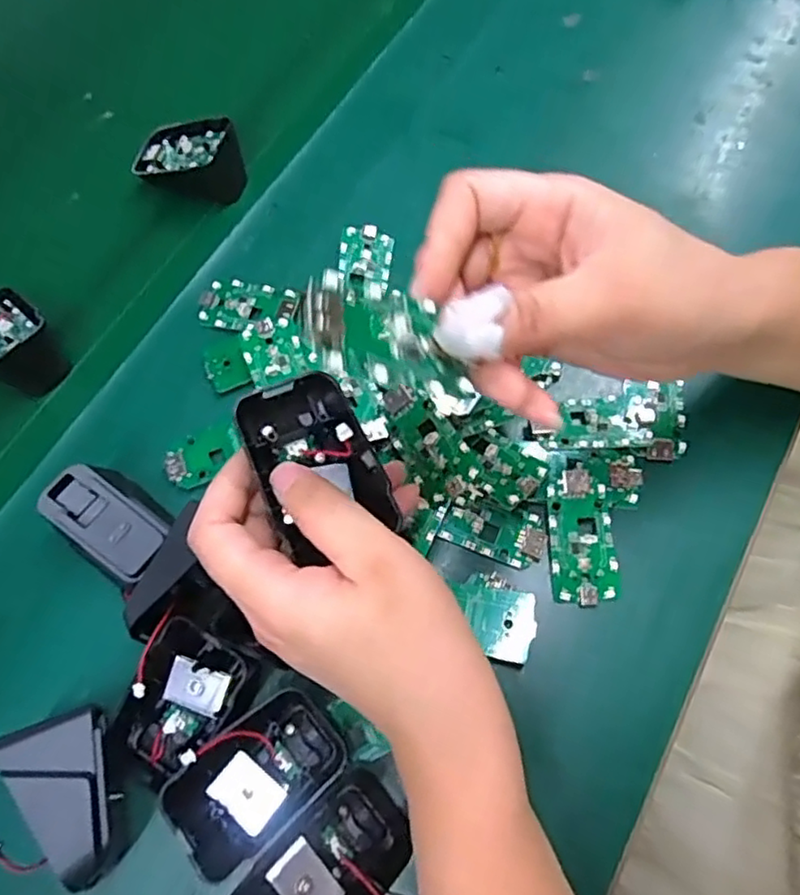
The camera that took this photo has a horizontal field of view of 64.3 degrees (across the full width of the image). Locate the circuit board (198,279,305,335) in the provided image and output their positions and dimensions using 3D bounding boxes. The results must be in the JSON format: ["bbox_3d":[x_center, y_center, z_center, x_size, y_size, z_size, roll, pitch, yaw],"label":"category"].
[{"bbox_3d":[-0.086,-0.083,0.375,0.071,0.007,0.032,12,67,22],"label":"circuit board"}]

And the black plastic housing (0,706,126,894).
[{"bbox_3d":[-0.137,0.145,0.262,0.036,0.033,0.065,-23,68,-8],"label":"black plastic housing"}]

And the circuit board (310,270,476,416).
[{"bbox_3d":[-0.002,-0.032,0.193,0.063,0.007,0.034,19,64,-37],"label":"circuit board"}]

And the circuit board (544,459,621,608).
[{"bbox_3d":[0.089,0.041,0.314,0.033,0.011,0.069,-4,67,0],"label":"circuit board"}]

